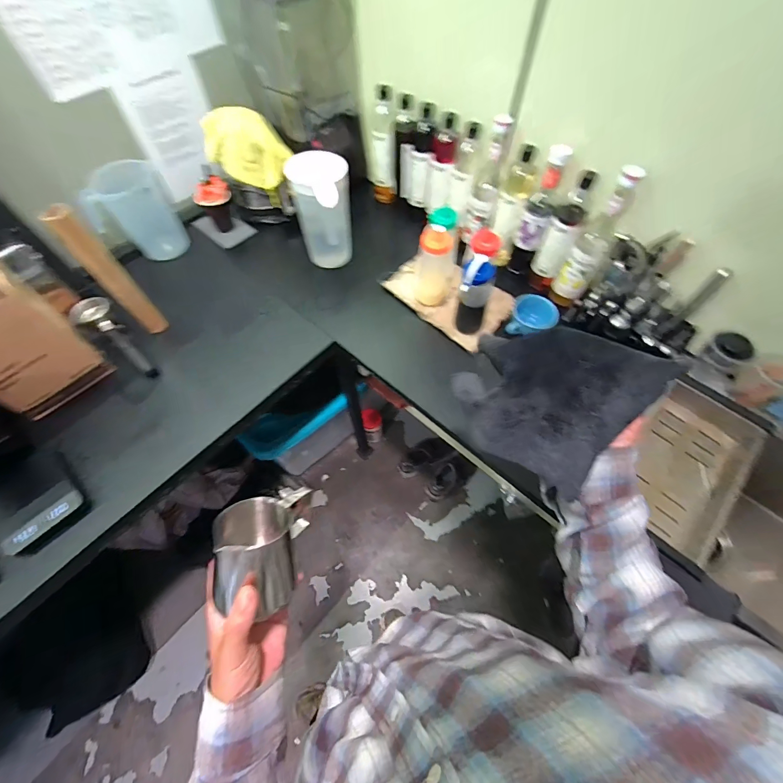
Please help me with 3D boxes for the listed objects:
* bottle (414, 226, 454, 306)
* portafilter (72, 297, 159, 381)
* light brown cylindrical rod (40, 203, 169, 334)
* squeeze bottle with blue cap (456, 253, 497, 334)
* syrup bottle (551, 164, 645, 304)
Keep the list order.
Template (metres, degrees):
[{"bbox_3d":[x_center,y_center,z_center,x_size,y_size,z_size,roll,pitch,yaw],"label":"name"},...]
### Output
[{"bbox_3d":[0.102,-0.298,0.833,0.082,0.189,0.086,8,62,4],"label":"bottle"},{"bbox_3d":[-0.632,-0.127,0.824,0.252,0.069,0.079,44,69,5],"label":"portafilter"},{"bbox_3d":[-0.571,-0.231,0.748,0.046,0.312,0.049,0,61,0],"label":"light brown cylindrical rod"},{"bbox_3d":[0.179,-0.205,0.773,0.074,0.187,0.058,14,62,8],"label":"squeeze bottle with blue cap"},{"bbox_3d":[0.417,-0.303,0.753,0.068,0.307,0.076,27,65,14],"label":"syrup bottle"}]

